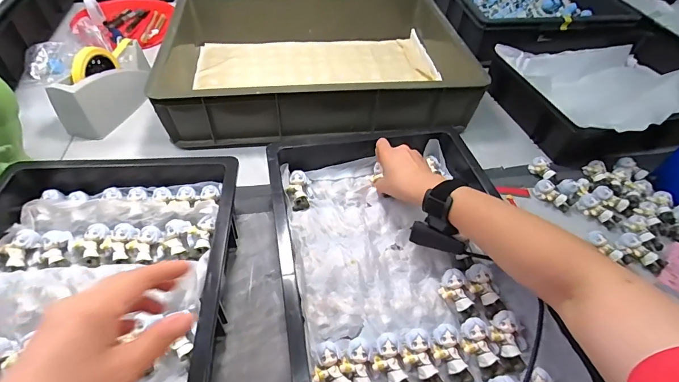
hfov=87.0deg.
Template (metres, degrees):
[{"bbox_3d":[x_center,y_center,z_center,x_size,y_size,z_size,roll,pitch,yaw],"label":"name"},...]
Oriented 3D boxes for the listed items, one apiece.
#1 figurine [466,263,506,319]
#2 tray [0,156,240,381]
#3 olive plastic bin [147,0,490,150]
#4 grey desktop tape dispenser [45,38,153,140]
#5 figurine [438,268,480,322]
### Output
[{"bbox_3d":[0.192,0.131,0.474,0.038,0.026,0.066,-15,69,-16],"label":"figurine"},{"bbox_3d":[-0.307,0.150,0.418,0.345,0.100,0.475,-2,49,-6],"label":"tray"},{"bbox_3d":[-0.050,-0.262,0.766,0.603,0.141,0.477,-2,49,-5],"label":"olive plastic bin"},{"bbox_3d":[-0.475,-0.219,0.727,0.071,0.125,0.209,12,49,7],"label":"grey desktop tape dispenser"},{"bbox_3d":[0.152,0.134,0.465,0.037,0.023,0.063,-15,68,-17],"label":"figurine"}]

